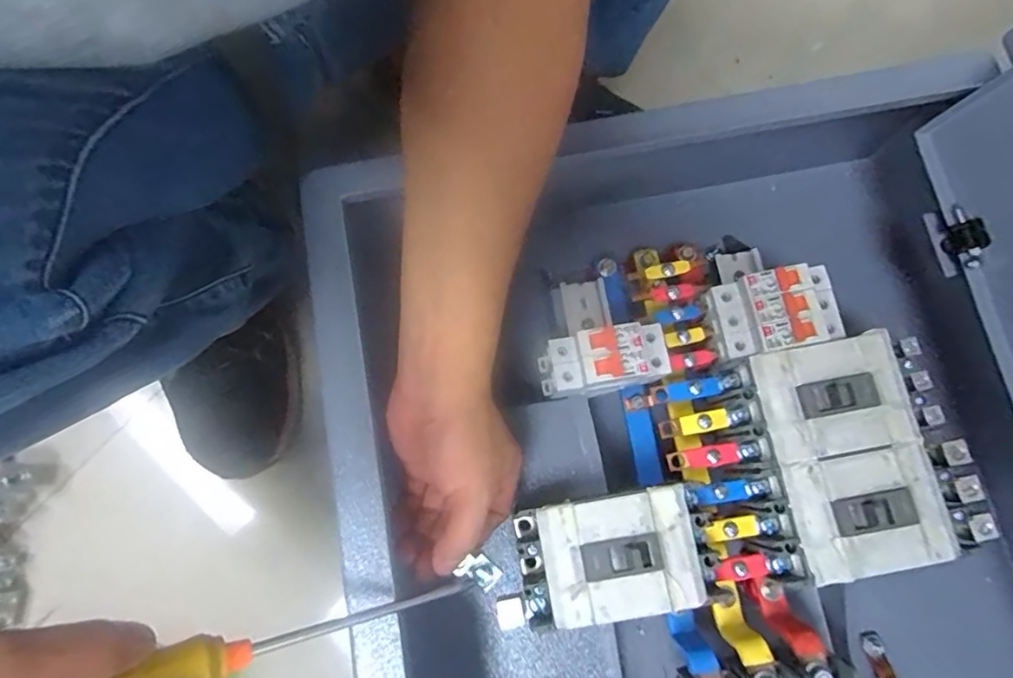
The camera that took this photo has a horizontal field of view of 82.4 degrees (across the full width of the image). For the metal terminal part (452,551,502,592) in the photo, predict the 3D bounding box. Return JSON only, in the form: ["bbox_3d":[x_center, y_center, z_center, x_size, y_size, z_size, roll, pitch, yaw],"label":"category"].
[{"bbox_3d":[-0.018,0.150,0.371,0.024,0.005,0.021,43,82,10],"label":"metal terminal part"}]

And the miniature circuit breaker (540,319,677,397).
[{"bbox_3d":[0.070,0.017,0.422,0.086,0.068,0.039,-10,77,-1],"label":"miniature circuit breaker"}]

